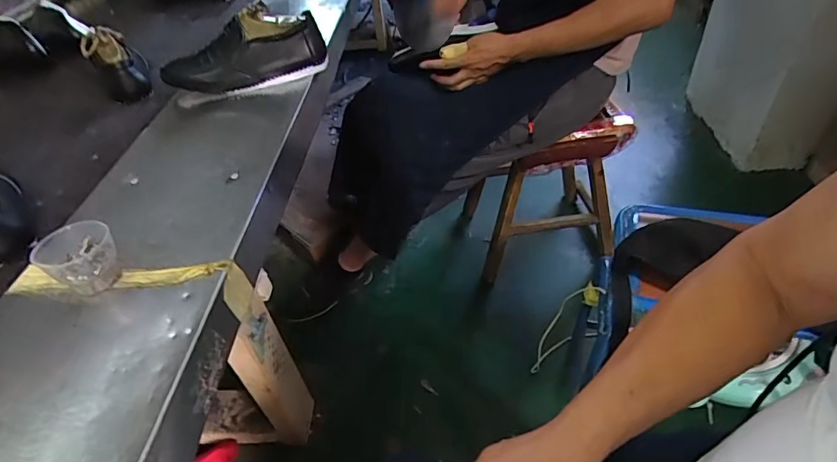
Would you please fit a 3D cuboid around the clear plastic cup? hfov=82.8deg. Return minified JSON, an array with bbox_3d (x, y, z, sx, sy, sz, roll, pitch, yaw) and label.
[{"bbox_3d":[-0.320,0.027,0.455,0.055,0.051,0.060,-3,43,3],"label":"clear plastic cup"}]

